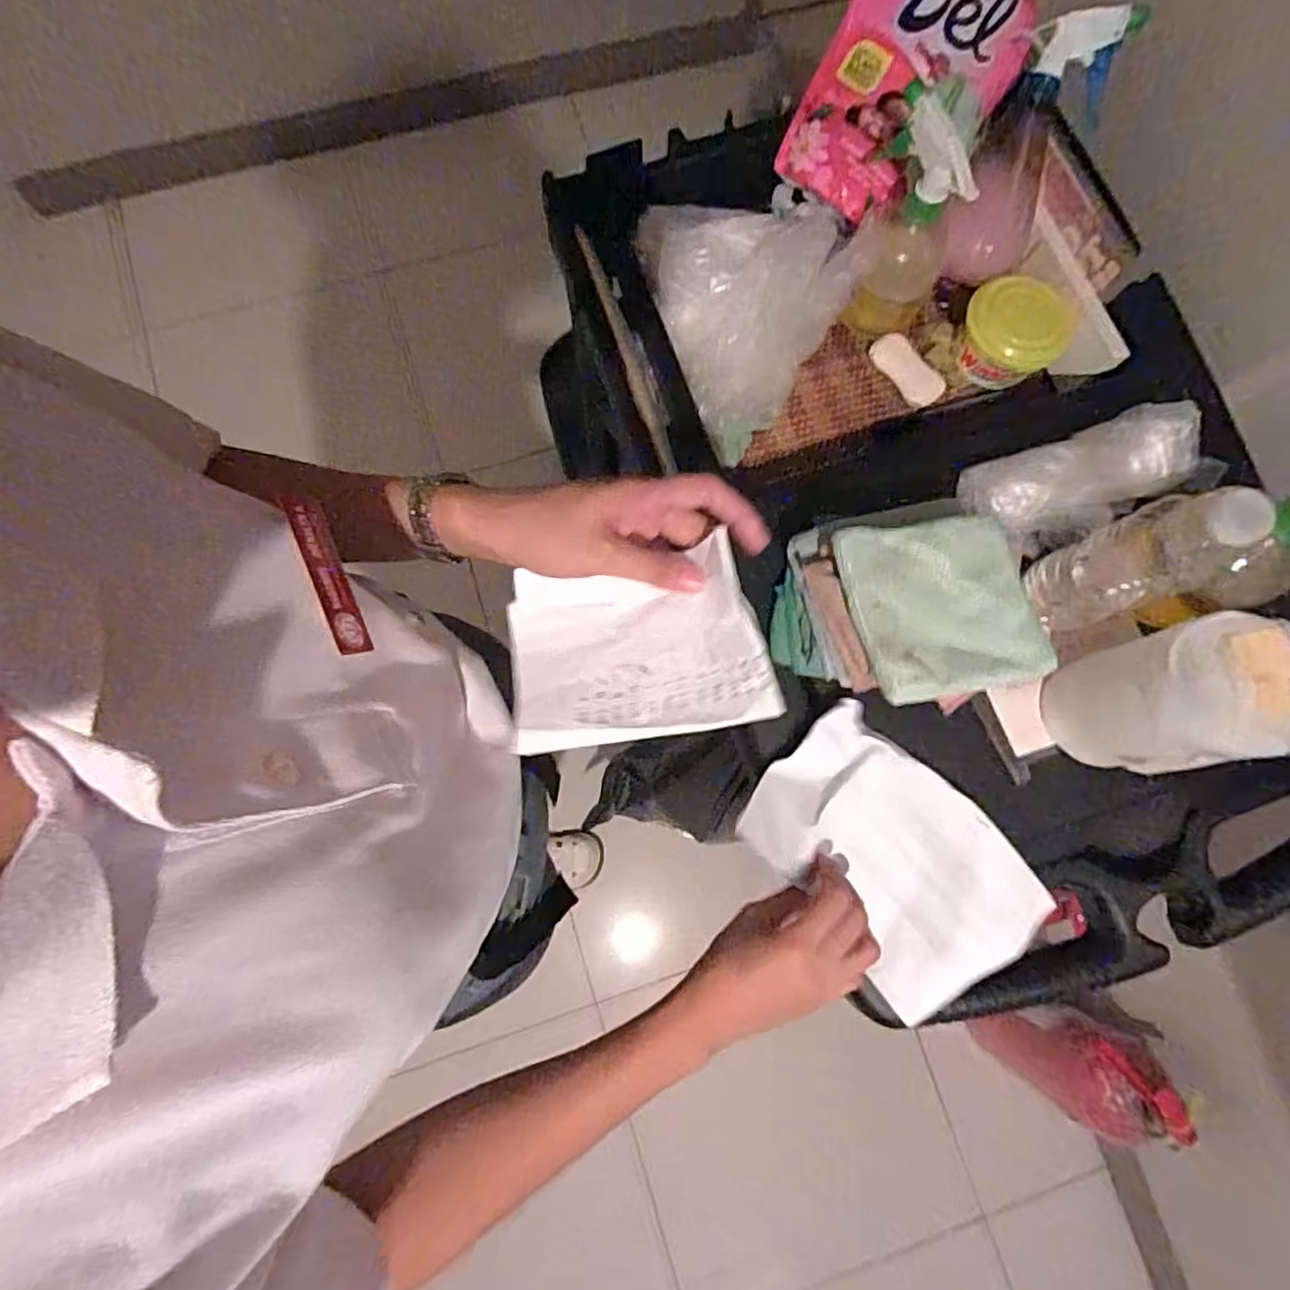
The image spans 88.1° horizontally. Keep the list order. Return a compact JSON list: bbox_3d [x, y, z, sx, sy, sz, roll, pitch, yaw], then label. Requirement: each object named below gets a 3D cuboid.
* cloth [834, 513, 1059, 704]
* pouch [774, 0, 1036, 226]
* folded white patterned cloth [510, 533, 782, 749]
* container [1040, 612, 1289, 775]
[{"bbox_3d":[0.190,-0.026,0.429,0.117,0.025,0.116,-11,78,-4],"label":"cloth"},{"bbox_3d":[0.251,-0.534,0.630,0.161,0.051,0.250,28,106,-8],"label":"pouch"},{"bbox_3d":[-0.007,0.002,0.381,0.148,0.016,0.103,-10,71,12],"label":"folded white patterned cloth"},{"bbox_3d":[0.345,0.039,0.446,0.080,0.139,0.086,0,78,-2],"label":"container"}]

